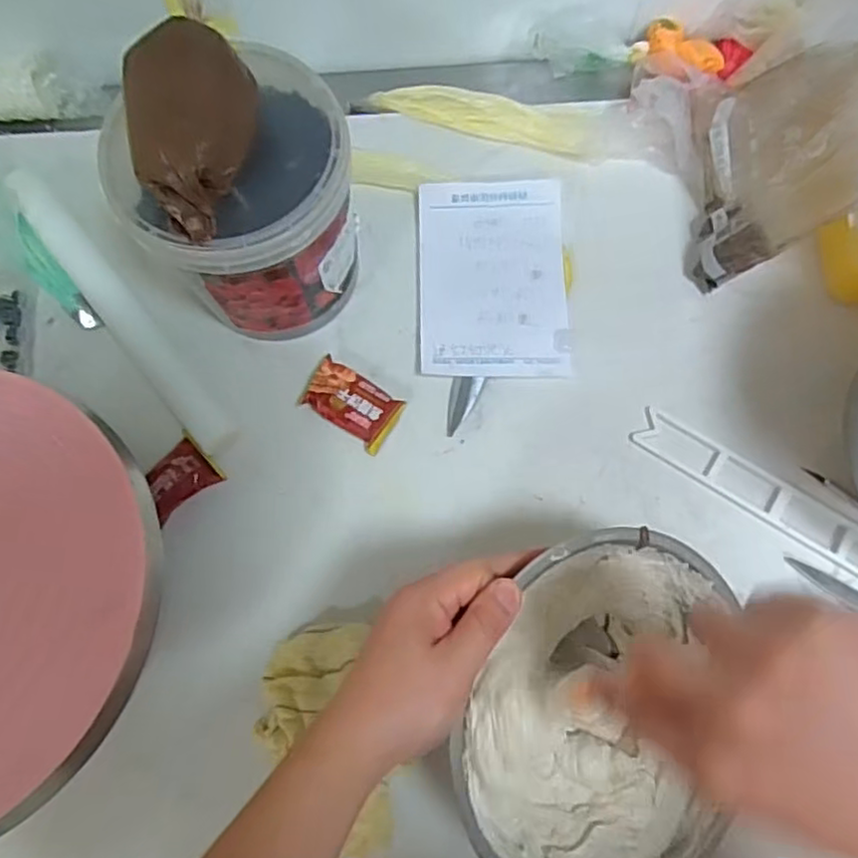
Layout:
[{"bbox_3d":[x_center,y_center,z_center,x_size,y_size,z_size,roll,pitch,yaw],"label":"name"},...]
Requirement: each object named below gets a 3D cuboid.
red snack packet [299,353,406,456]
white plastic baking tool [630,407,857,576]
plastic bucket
[{"bbox_3d":[-0.066,-0.023,0.575,0.079,0.019,0.048,31,76,10],"label":"red snack packet"},{"bbox_3d":[0.281,0.058,0.547,0.242,0.009,0.035,33,77,10],"label":"white plastic baking tool"},{"bbox_3d":[-0.132,-0.165,0.530,0.168,0.163,0.148,-34,76,-8],"label":"plastic bucket"}]

